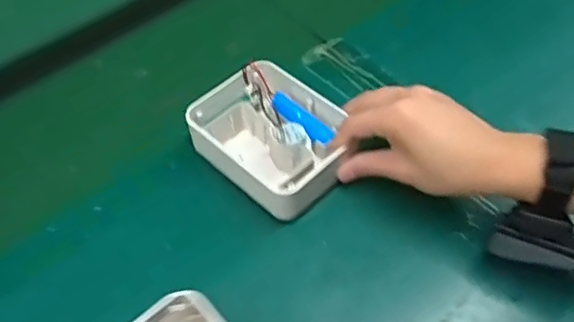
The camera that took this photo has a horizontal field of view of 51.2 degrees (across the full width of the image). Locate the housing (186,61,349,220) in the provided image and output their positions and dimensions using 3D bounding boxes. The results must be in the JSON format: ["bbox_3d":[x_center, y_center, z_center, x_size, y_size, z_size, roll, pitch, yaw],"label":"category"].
[{"bbox_3d":[-0.010,-0.022,0.509,0.104,0.041,0.131,-38,58,-24],"label":"housing"}]

